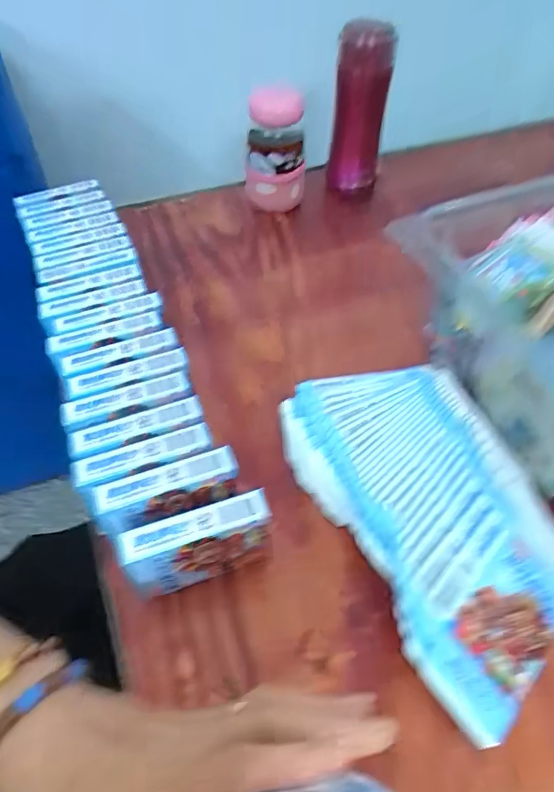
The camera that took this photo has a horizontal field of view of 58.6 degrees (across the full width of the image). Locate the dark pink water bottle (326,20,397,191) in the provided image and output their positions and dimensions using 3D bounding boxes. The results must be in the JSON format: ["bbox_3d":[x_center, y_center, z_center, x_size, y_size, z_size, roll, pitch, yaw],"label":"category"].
[{"bbox_3d":[0.100,-0.339,0.606,0.067,0.183,0.057,2,51,4],"label":"dark pink water bottle"}]

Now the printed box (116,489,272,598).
[{"bbox_3d":[-0.049,0.103,0.331,0.092,0.074,0.024,-16,52,-11],"label":"printed box"}]

